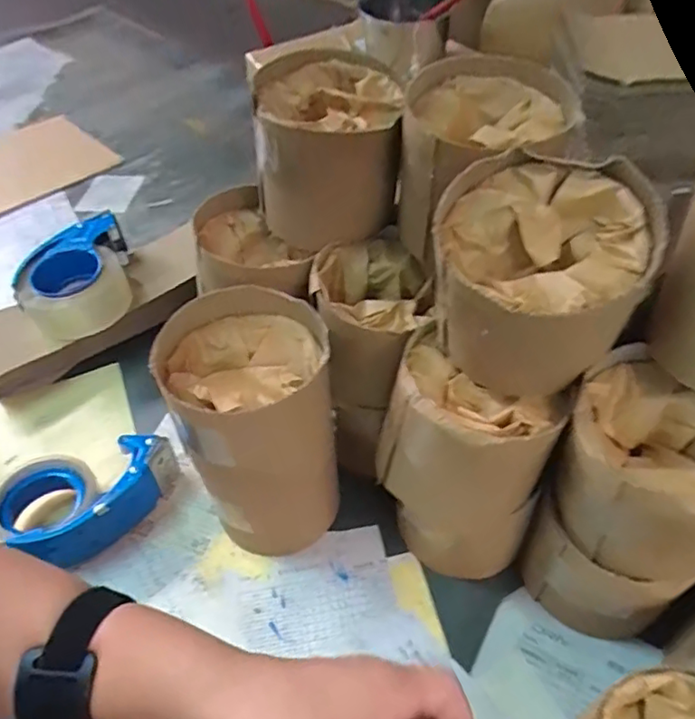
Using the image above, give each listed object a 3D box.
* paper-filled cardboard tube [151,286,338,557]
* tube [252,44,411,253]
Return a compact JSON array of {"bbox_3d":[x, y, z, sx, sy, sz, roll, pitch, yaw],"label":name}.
[{"bbox_3d":[-0.069,0.065,0.494,0.122,0.220,0.120,-19,50,-11],"label":"paper-filled cardboard tube"},{"bbox_3d":[-0.014,-0.173,0.495,0.113,0.116,0.120,1,49,6],"label":"tube"}]

